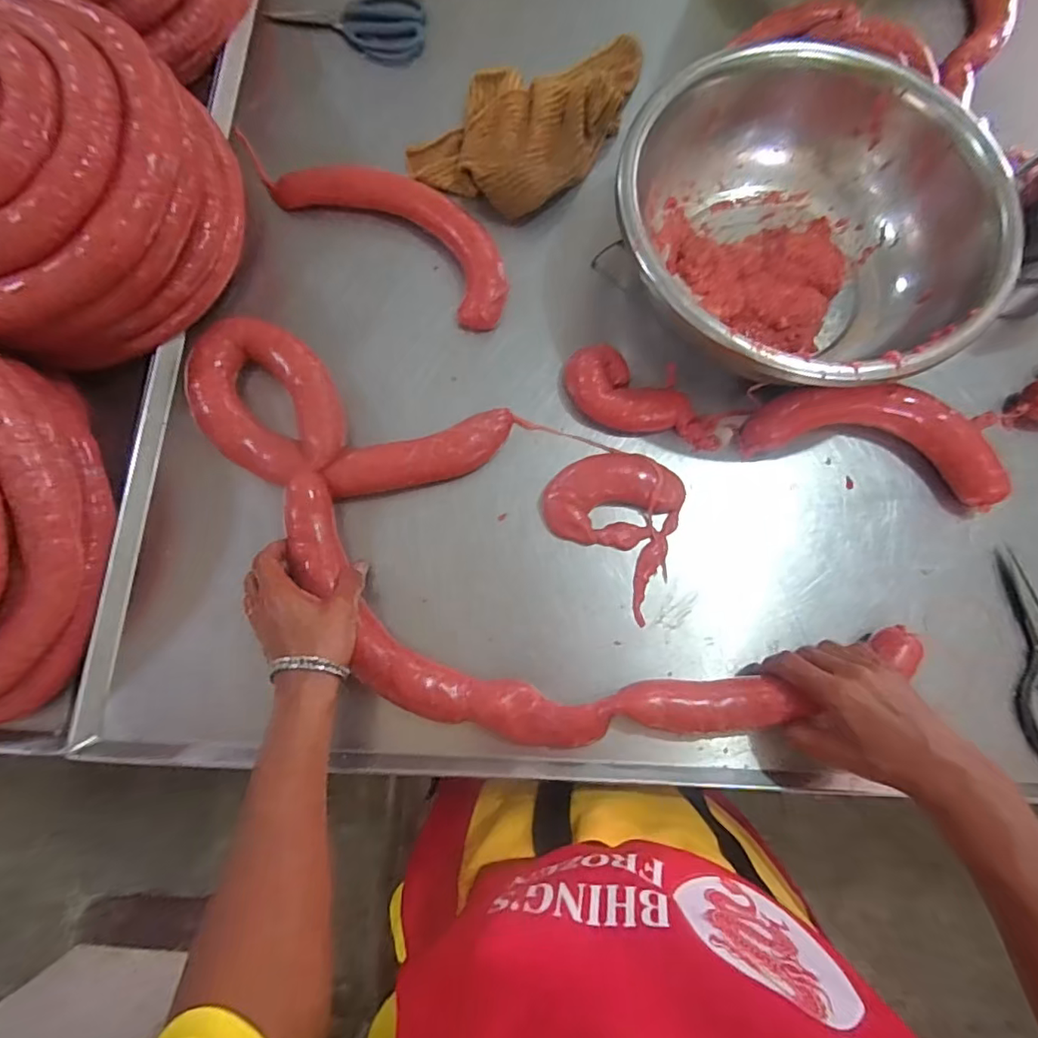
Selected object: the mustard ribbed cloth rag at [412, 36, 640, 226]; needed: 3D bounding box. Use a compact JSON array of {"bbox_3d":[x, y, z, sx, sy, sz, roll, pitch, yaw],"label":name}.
[{"bbox_3d":[0.025,-0.464,0.618,0.170,0.040,0.280,35,80,6],"label":"mustard ribbed cloth rag"}]

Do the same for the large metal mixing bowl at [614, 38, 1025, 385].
[{"bbox_3d":[0.261,-0.262,0.528,0.334,0.125,0.314,0,78,1],"label":"large metal mixing bowl"}]

